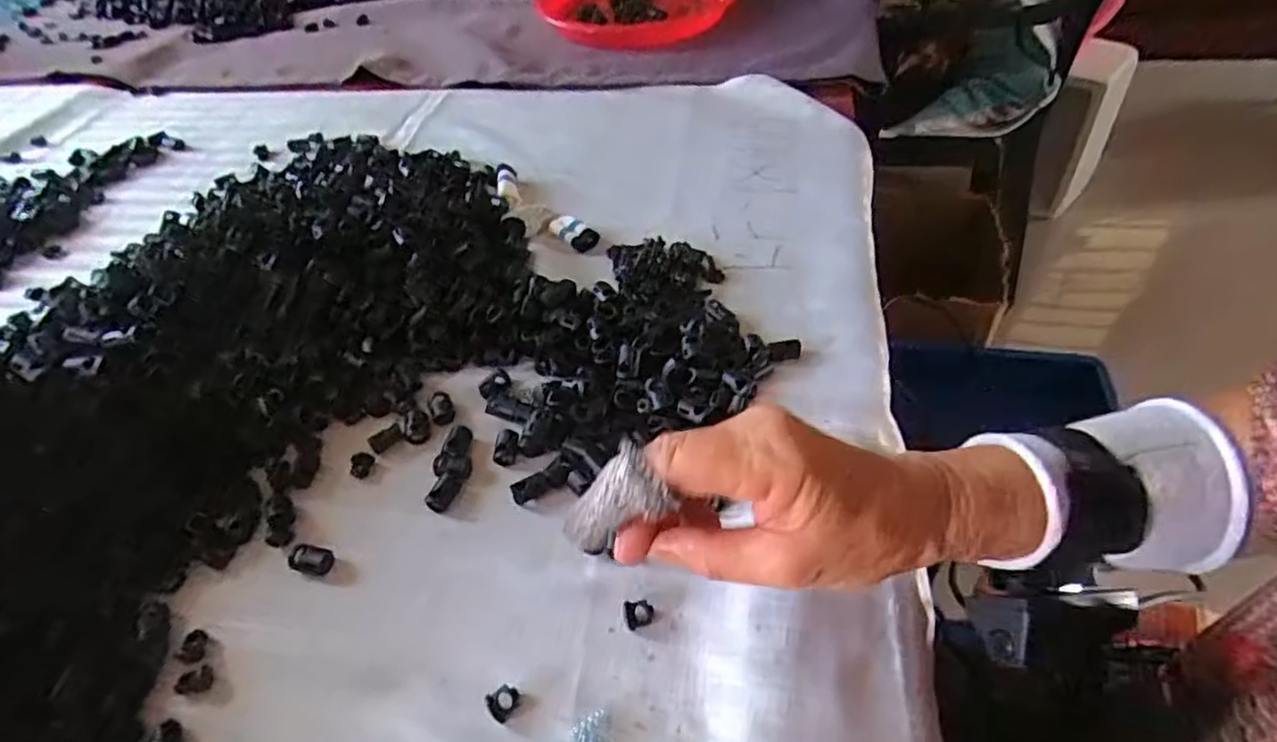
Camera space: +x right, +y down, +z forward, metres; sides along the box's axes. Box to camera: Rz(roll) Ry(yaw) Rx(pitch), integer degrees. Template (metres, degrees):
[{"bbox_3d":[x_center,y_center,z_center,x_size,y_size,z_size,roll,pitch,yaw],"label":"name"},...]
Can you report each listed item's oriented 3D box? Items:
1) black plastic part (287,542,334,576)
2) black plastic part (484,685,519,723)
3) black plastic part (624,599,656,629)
[{"bbox_3d":[-0.168,0.096,0.345,0.021,0.007,0.015,10,49,15],"label":"black plastic part"},{"bbox_3d":[-0.059,0.142,0.291,0.014,0.006,0.014,28,56,27],"label":"black plastic part"},{"bbox_3d":[0.000,0.113,0.314,0.014,0.005,0.012,-8,47,-2],"label":"black plastic part"}]

